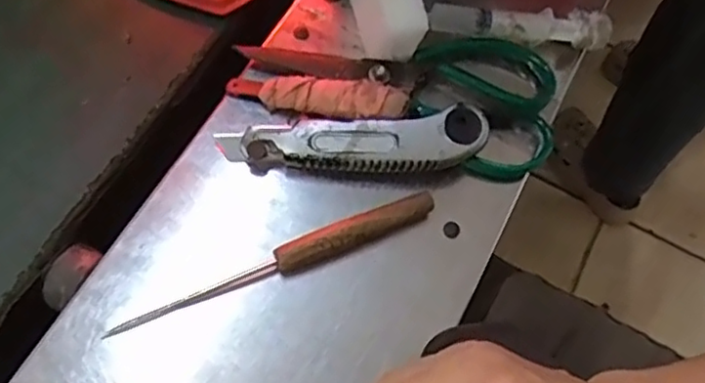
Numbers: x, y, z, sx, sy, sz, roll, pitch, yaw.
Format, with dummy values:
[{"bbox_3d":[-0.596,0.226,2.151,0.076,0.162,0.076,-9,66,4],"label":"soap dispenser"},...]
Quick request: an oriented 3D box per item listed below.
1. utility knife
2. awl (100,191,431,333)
[{"bbox_3d":[0.001,-0.027,0.413,0.161,0.028,0.033,-2,65,-6],"label":"utility knife"},{"bbox_3d":[-0.041,0.041,0.386,0.195,0.017,0.014,-21,69,-15],"label":"awl"}]

